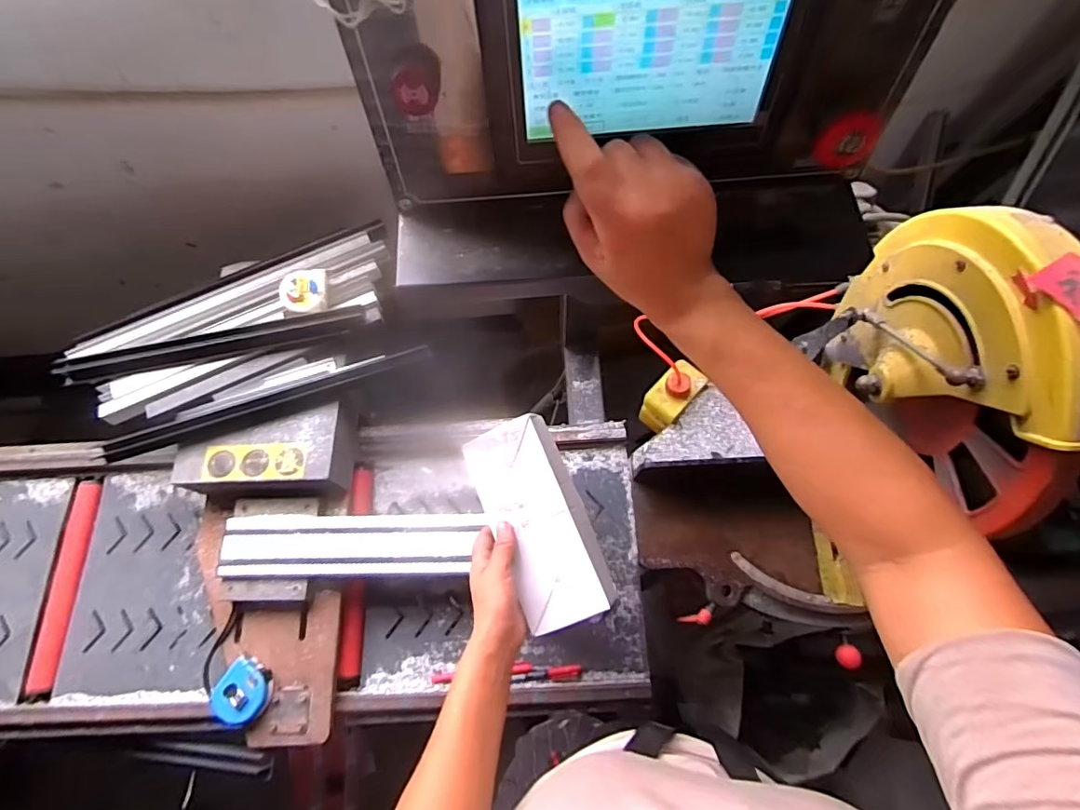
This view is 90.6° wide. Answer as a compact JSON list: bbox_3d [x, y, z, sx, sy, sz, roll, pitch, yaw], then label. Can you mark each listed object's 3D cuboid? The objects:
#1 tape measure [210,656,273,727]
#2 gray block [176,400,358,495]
[{"bbox_3d":[-0.379,0.371,0.687,0.063,0.028,0.067,36,76,14],"label":"tape measure"},{"bbox_3d":[-0.396,0.068,0.784,0.226,0.074,0.130,-3,70,2],"label":"gray block"}]

